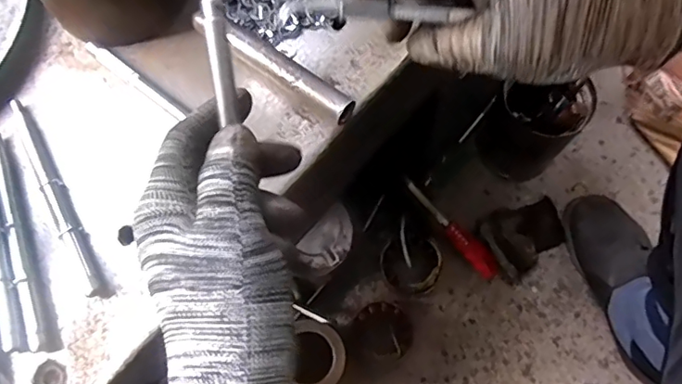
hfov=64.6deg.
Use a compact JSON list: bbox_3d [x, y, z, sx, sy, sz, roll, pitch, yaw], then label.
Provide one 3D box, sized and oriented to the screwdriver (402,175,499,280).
[{"bbox_3d":[0.160,0.049,0.786,0.029,0.023,0.188,-42,87,-11],"label":"screwdriver"}]

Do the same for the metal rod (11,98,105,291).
[{"bbox_3d":[-0.202,0.001,0.381,0.012,0.010,0.163,-30,73,-7],"label":"metal rod"}]

